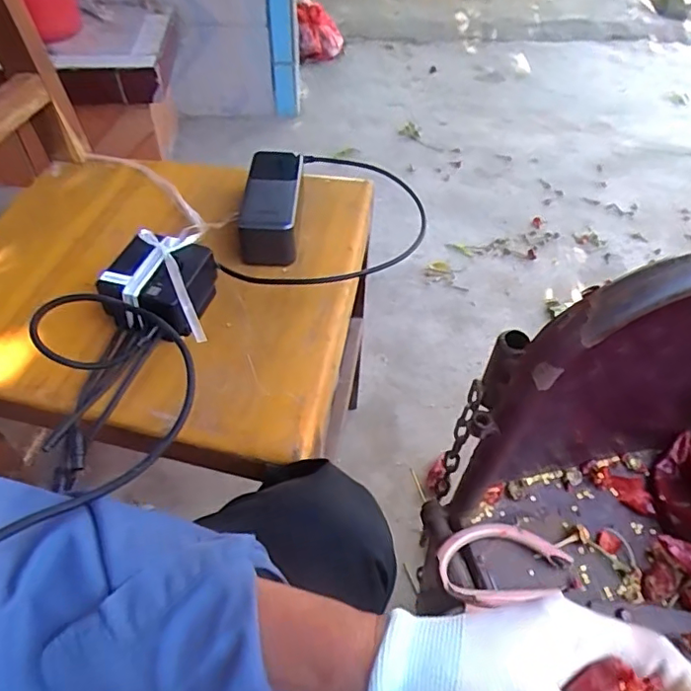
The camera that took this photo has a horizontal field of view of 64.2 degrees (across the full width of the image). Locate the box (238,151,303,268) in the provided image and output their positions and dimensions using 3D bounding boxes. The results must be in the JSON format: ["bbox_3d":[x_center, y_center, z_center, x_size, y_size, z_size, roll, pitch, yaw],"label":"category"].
[{"bbox_3d":[-0.075,-0.148,0.571,0.058,0.055,0.122,1,50,-1],"label":"box"}]

